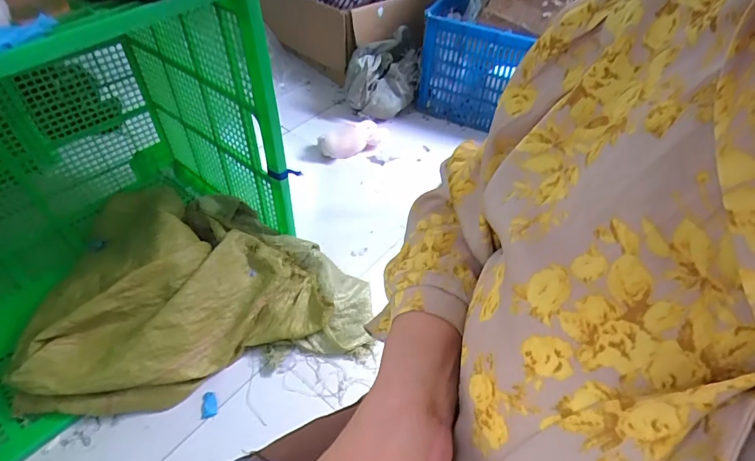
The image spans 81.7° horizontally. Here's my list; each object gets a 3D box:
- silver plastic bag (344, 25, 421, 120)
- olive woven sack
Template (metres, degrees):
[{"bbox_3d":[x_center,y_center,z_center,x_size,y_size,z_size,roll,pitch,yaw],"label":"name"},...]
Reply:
[{"bbox_3d":[0.020,-0.548,1.535,0.254,0.222,0.201,6,47,3],"label":"silver plastic bag"},{"bbox_3d":[-0.376,0.110,0.990,0.689,0.188,0.495,-5,47,-8],"label":"olive woven sack"}]

